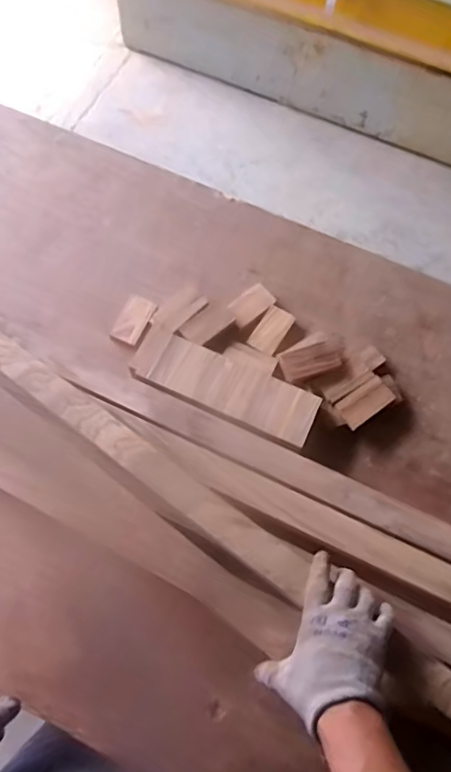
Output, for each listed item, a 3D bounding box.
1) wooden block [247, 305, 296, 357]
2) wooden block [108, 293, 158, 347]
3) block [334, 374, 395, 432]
[{"bbox_3d":[0.074,-0.088,0.867,0.043,0.018,0.076,31,70,11],"label":"wooden block"},{"bbox_3d":[-0.146,-0.106,0.863,0.050,0.009,0.083,23,69,8],"label":"wooden block"},{"bbox_3d":[0.209,0.023,0.810,0.084,0.018,0.046,-34,73,-14],"label":"block"}]

